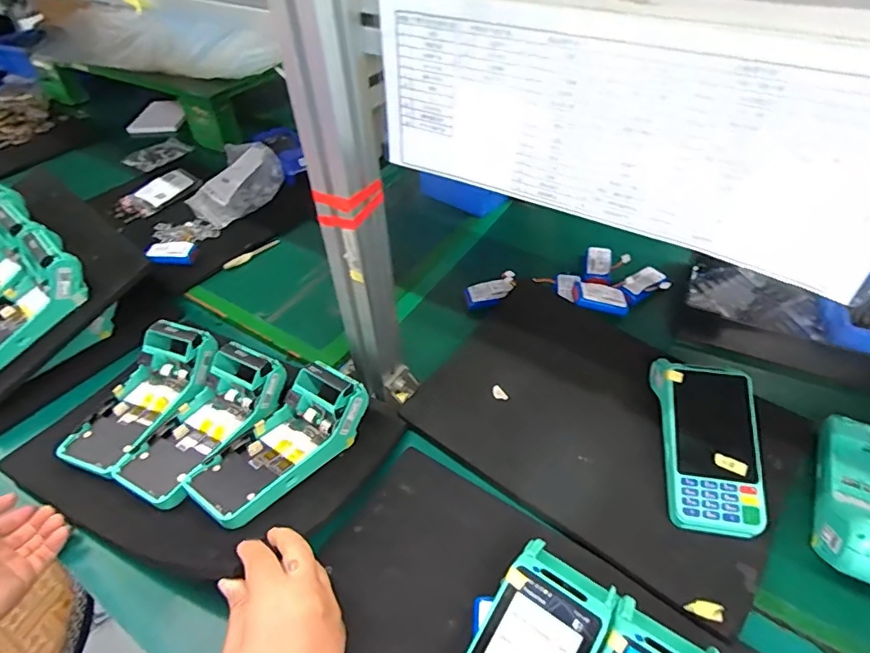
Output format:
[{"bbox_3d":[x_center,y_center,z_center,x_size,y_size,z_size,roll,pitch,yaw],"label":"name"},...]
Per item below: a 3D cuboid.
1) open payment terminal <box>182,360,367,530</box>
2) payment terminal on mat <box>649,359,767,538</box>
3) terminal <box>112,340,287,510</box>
[{"bbox_3d":[-0.149,0.110,0.487,0.082,0.050,0.172,28,54,27],"label":"open payment terminal"},{"bbox_3d":[0.255,0.103,0.478,0.080,0.062,0.168,5,47,8],"label":"payment terminal on mat"},{"bbox_3d":[-0.231,0.095,0.512,0.083,0.039,0.167,20,51,21],"label":"terminal"}]

